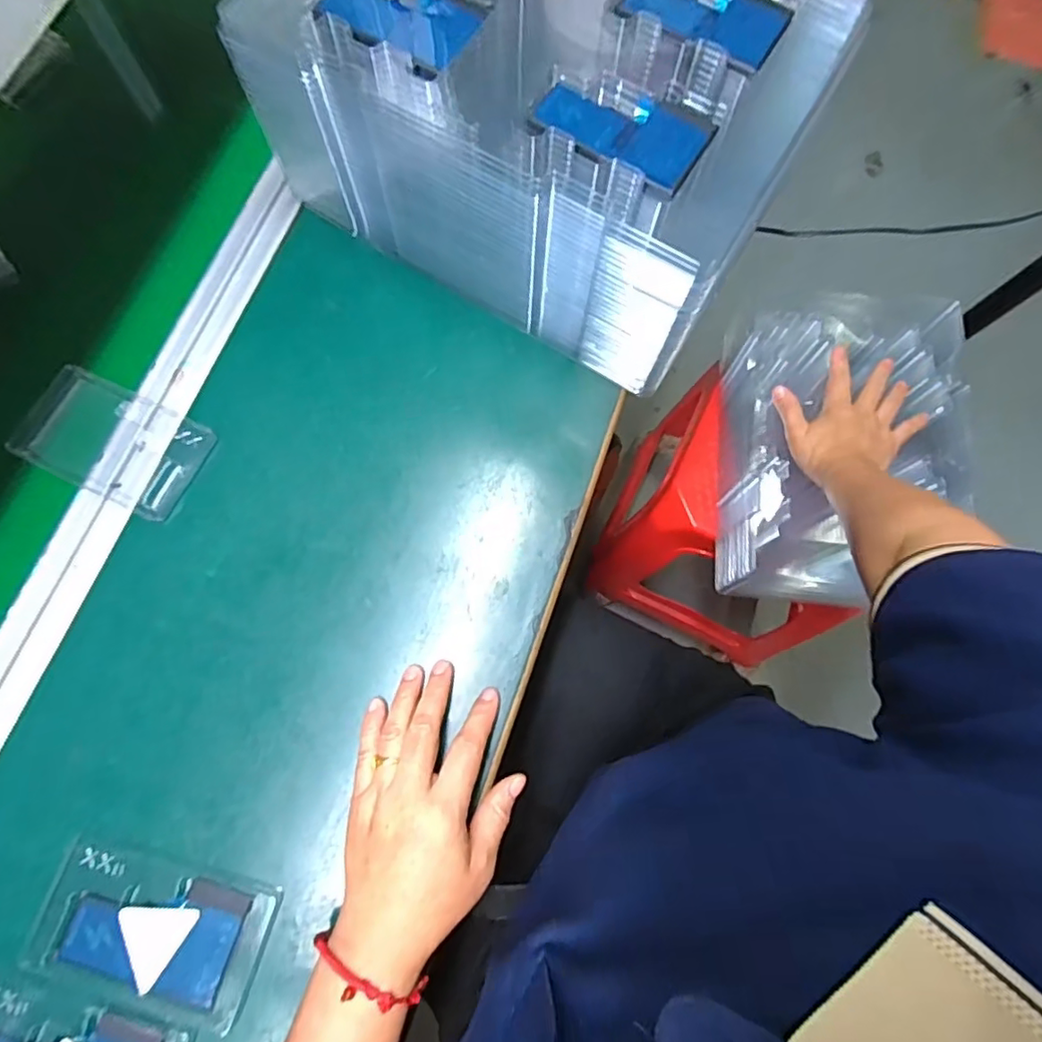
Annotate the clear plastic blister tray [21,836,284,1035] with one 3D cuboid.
[{"bbox_3d":[-0.217,0.243,0.343,0.128,0.006,0.079,14,75,3],"label":"clear plastic blister tray"}]

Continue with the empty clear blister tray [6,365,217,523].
[{"bbox_3d":[-0.293,-0.058,0.426,0.131,0.010,0.077,24,76,6],"label":"empty clear blister tray"}]

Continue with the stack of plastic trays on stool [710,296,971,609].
[{"bbox_3d":[0.348,-0.067,0.663,0.226,0.135,0.283,4,75,0],"label":"stack of plastic trays on stool"}]

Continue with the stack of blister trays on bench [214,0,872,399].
[{"bbox_3d":[0.014,-0.292,0.424,0.335,0.140,0.236,31,77,7],"label":"stack of blister trays on bench"}]

